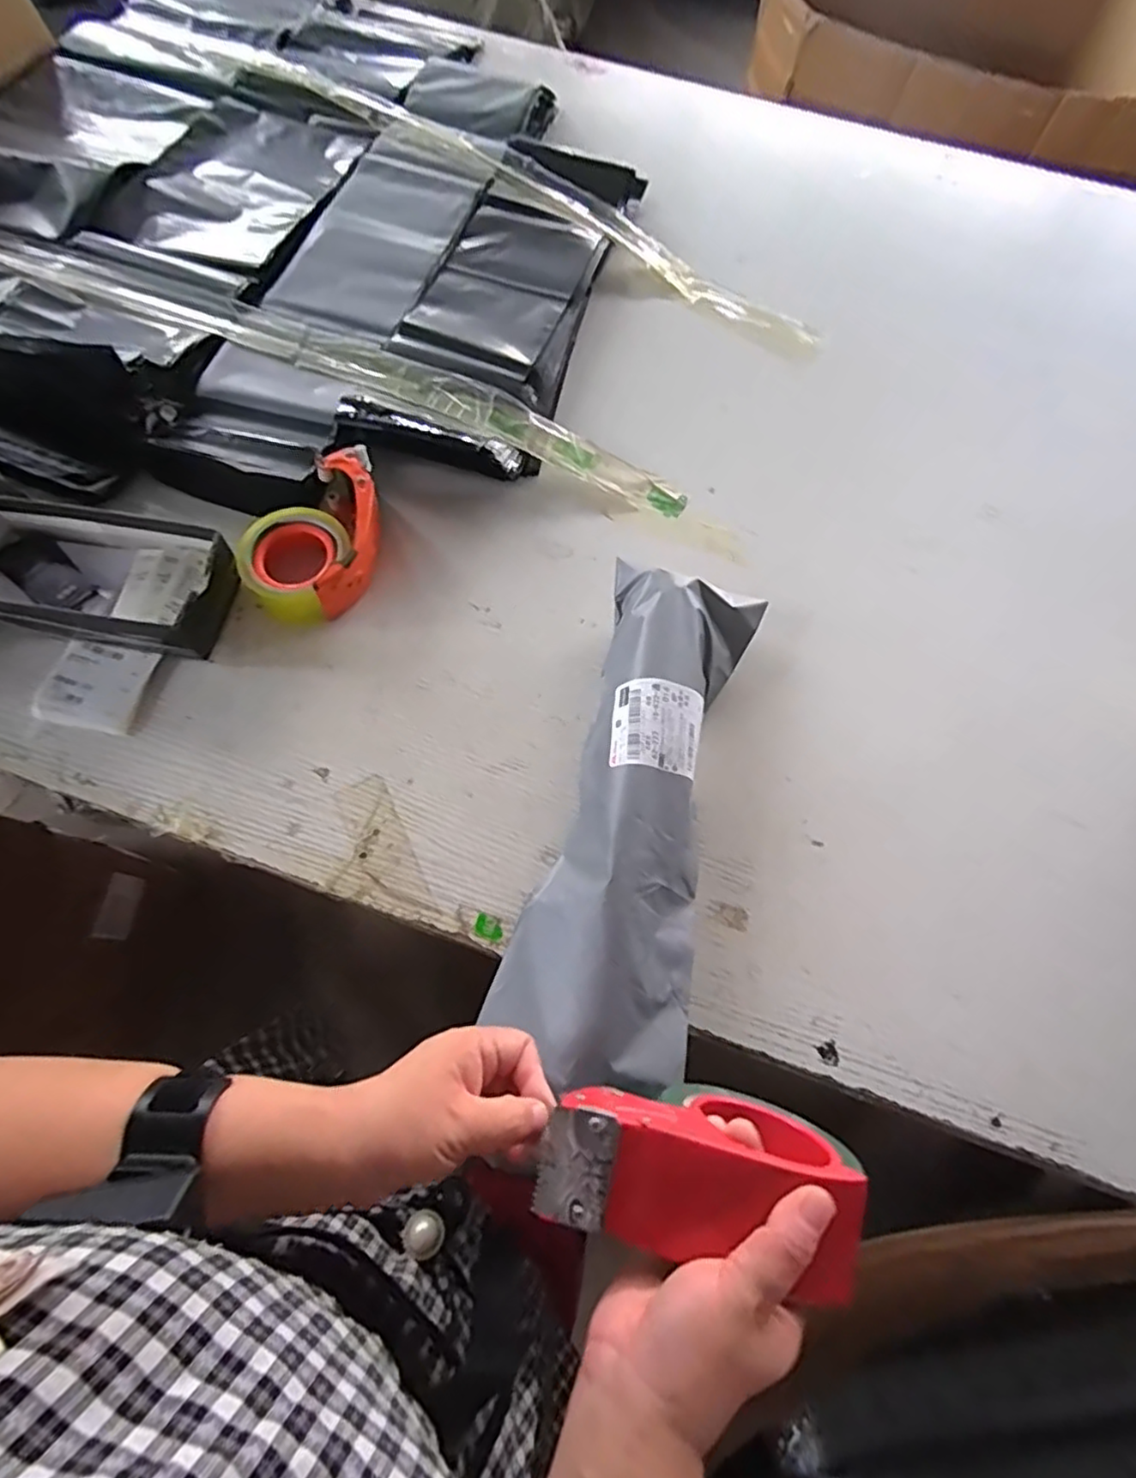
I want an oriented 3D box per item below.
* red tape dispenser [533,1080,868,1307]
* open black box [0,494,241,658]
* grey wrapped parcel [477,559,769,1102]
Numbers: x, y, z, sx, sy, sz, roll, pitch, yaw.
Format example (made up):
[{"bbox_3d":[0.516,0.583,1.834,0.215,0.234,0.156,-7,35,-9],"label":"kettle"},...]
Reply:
[{"bbox_3d":[0.066,0.225,0.351,0.161,0.102,0.068,6,83,7],"label":"red tape dispenser"},{"bbox_3d":[-0.417,-0.144,0.580,0.235,0.055,0.119,8,68,2],"label":"open black box"},{"bbox_3d":[0.056,0.044,0.508,0.128,0.054,0.397,14,68,5],"label":"grey wrapped parcel"}]

